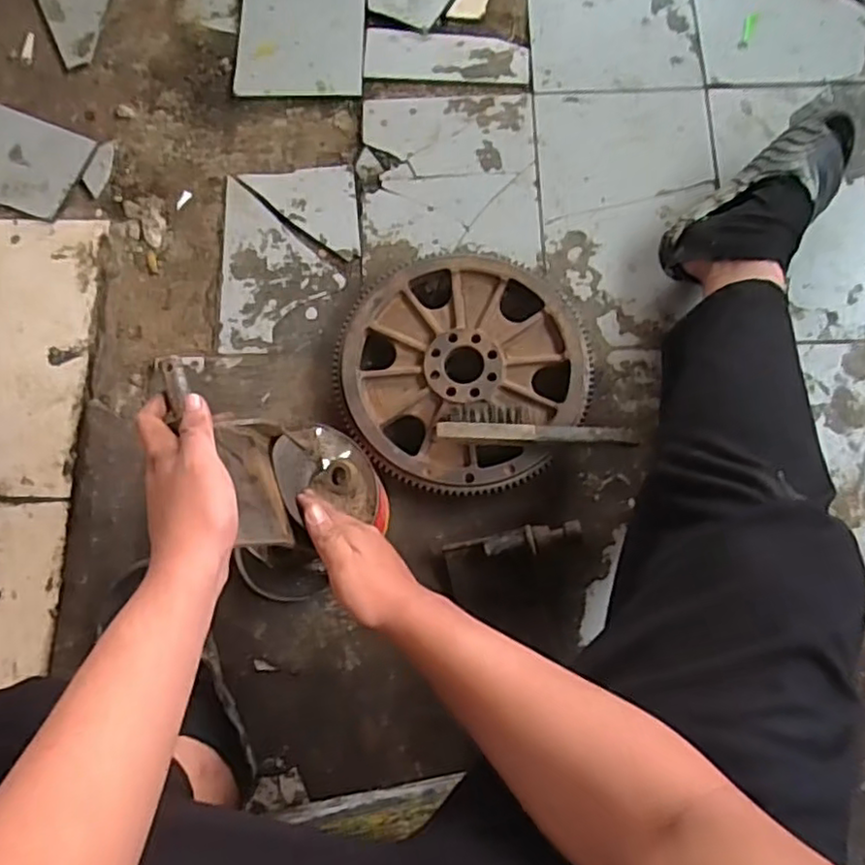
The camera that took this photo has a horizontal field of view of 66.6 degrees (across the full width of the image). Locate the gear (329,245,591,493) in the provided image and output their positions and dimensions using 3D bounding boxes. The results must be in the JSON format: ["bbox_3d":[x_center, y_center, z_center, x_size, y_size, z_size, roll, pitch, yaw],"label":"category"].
[{"bbox_3d":[0.036,-0.078,0.841,0.327,0.049,0.308,3,77,1],"label":"gear"}]

